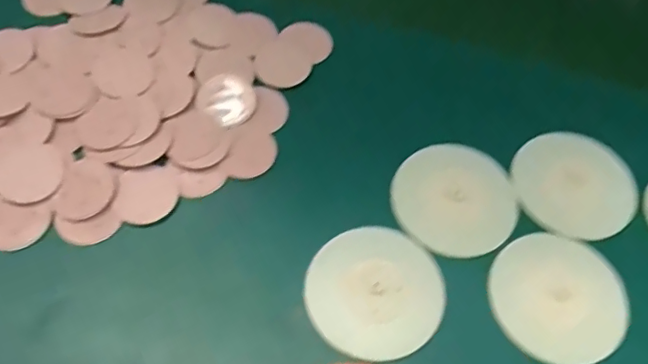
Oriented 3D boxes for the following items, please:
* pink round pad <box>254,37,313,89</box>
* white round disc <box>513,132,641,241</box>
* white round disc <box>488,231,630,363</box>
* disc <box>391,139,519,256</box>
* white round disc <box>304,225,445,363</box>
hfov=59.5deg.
[{"bbox_3d":[-0.033,-0.095,0.443,0.045,0.004,0.043,2,59,-3],"label":"pink round pad"},{"bbox_3d":[0.179,0.000,0.405,0.088,0.004,0.084,3,61,-6],"label":"white round disc"},{"bbox_3d":[0.149,0.073,0.361,0.086,0.005,0.082,2,63,-5],"label":"white round disc"},{"bbox_3d":[0.092,0.010,0.392,0.082,0.006,0.084,2,59,-3],"label":"disc"},{"bbox_3d":[0.032,0.069,0.358,0.082,0.009,0.081,0,73,-2],"label":"white round disc"}]

